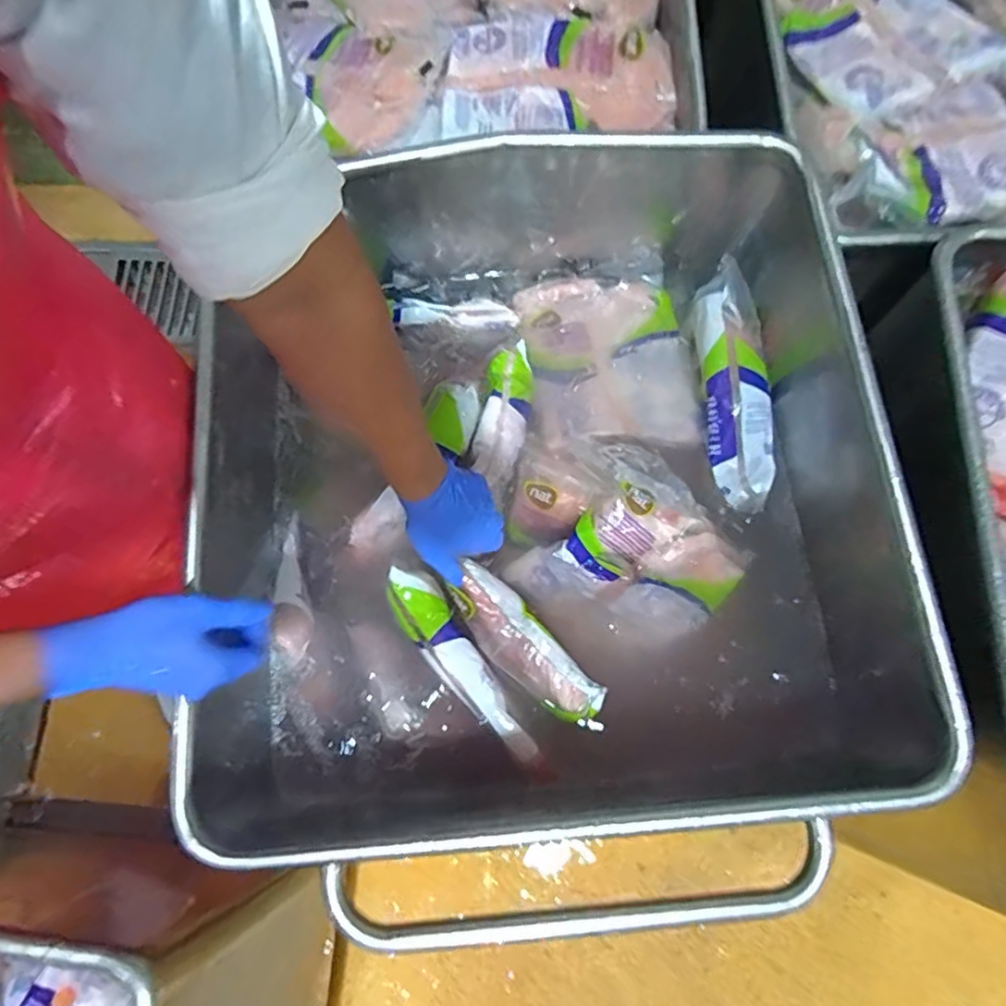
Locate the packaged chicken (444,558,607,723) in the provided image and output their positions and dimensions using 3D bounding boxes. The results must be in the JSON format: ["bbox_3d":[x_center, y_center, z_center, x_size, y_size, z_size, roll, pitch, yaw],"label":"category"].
[{"bbox_3d":[0.020,0.168,0.722,0.072,0.048,0.210,-43,86,-10],"label":"packaged chicken"}]

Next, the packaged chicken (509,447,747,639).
[{"bbox_3d":[0.162,0.064,0.754,0.224,0.087,0.213,36,78,11],"label":"packaged chicken"}]

